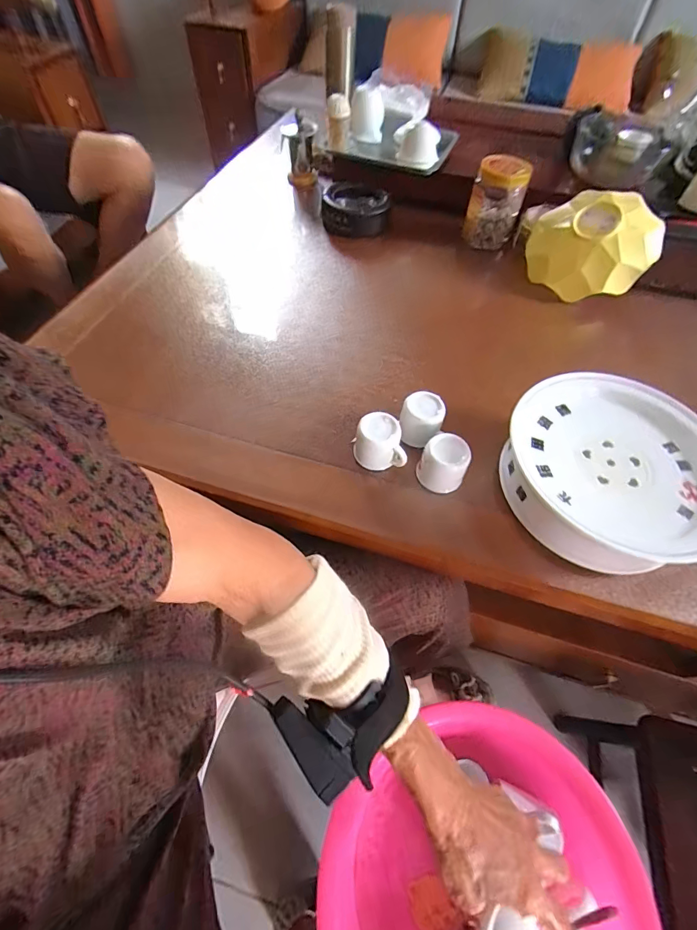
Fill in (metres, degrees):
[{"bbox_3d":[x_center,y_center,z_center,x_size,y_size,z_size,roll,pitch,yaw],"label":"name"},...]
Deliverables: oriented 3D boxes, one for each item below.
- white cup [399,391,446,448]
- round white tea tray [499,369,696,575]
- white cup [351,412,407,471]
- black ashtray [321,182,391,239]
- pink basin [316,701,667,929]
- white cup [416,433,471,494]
[{"bbox_3d":[0.089,-0.056,0.486,0.049,0.047,0.059,13,58,6],"label":"white cup"},{"bbox_3d":[0.286,-0.001,0.434,0.216,0.070,0.213,1,58,-1],"label":"round white tea tray"},{"bbox_3d":[0.036,-0.027,0.471,0.059,0.048,0.047,1,58,-1],"label":"white cup"},{"bbox_3d":[0.013,-0.501,0.783,0.129,0.045,0.132,0,58,-2],"label":"black ashtray"},{"bbox_3d":[0.137,0.436,0.407,0.306,0.092,0.278,-34,65,-21],"label":"pink basin"},{"bbox_3d":[0.109,-0.002,0.456,0.050,0.051,0.048,1,58,-1],"label":"white cup"}]

